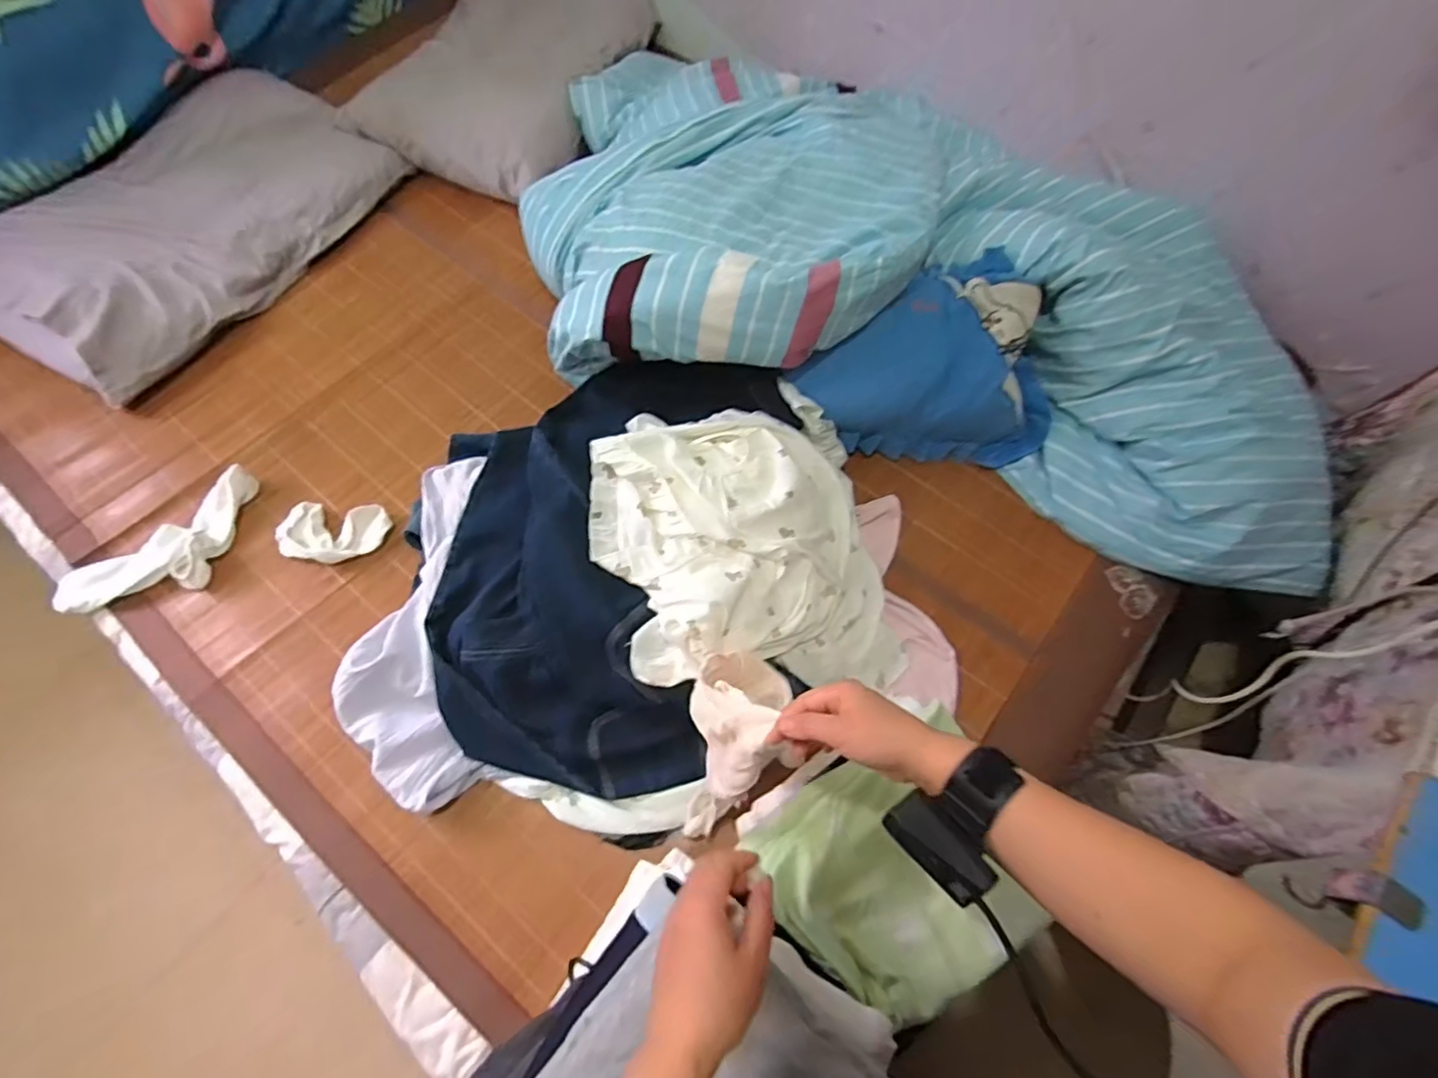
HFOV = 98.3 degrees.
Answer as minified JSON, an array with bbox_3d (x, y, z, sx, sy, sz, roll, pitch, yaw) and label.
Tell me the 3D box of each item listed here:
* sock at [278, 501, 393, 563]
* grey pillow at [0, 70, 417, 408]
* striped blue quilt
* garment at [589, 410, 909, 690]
[{"bbox_3d":[-0.549,-0.012,0.887,0.137,0.030,0.088,-3,65,-2],"label":"sock"},{"bbox_3d":[-0.930,-0.557,1.097,0.385,0.109,0.669,28,68,12],"label":"grey pillow"},{"bbox_3d":[0.322,-0.442,0.968,1.301,0.263,0.739,15,66,6],"label":"striped blue quilt"},{"bbox_3d":[0.039,0.014,0.822,0.386,0.147,0.373,-4,65,-3],"label":"garment"}]

